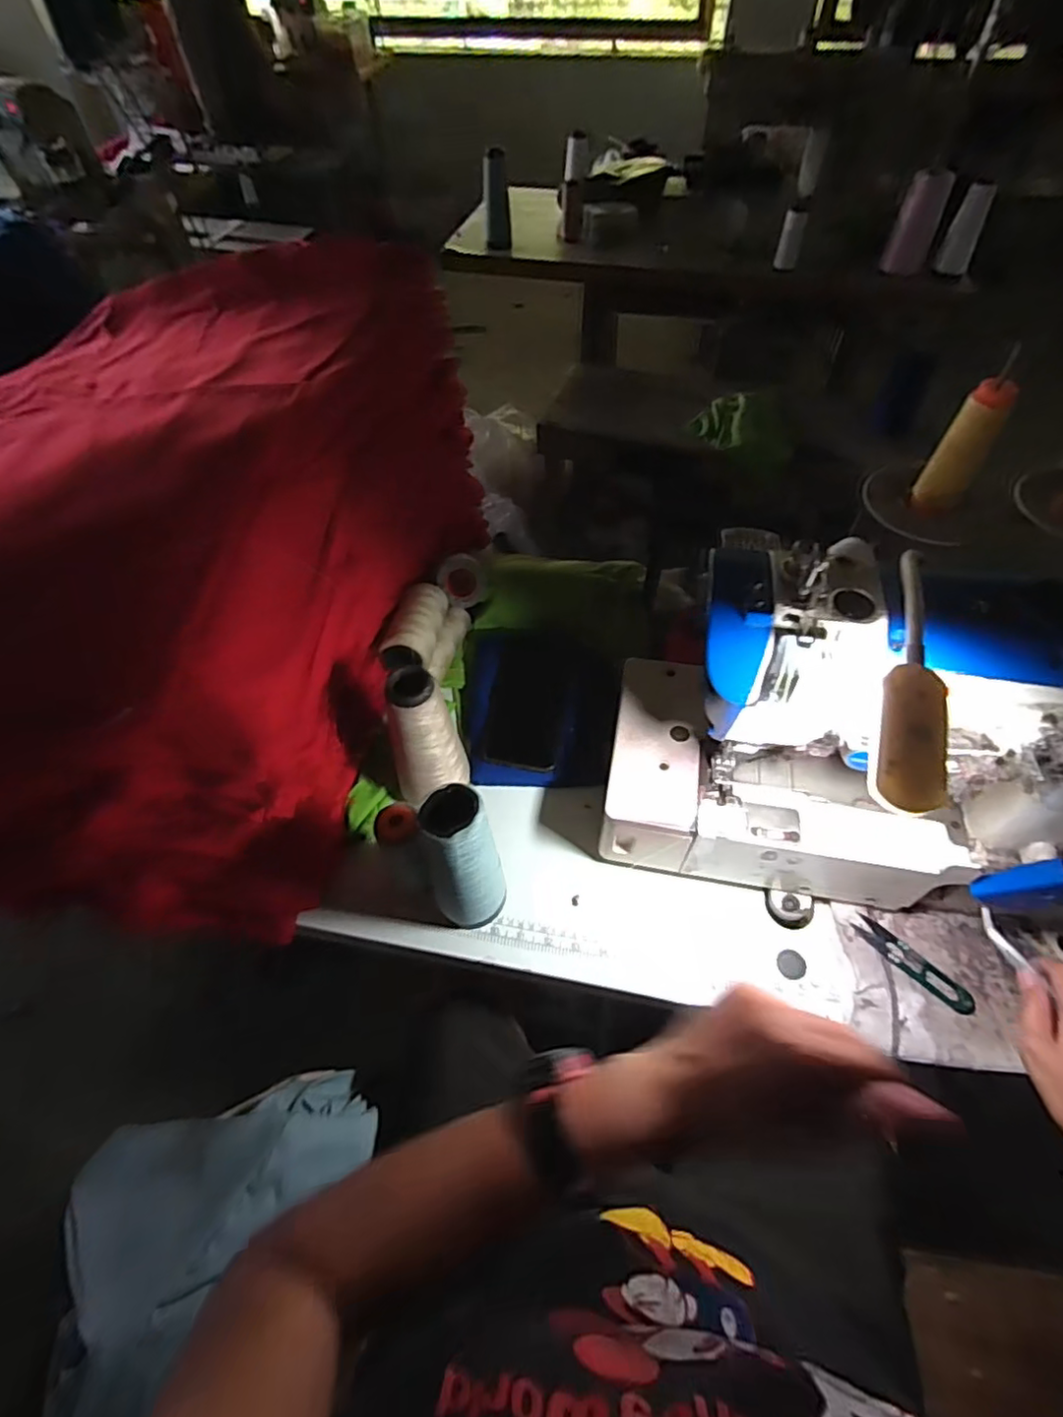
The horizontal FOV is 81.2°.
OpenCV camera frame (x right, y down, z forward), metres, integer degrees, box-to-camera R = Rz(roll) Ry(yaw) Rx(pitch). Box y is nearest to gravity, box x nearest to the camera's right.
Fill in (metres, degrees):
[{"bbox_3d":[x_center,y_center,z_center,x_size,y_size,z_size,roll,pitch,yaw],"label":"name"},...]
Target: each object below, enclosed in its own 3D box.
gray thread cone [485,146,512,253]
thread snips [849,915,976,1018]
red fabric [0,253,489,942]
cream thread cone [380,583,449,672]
[{"bbox_3d":[-0.079,-1.175,1.448,0.057,0.206,0.051,-3,54,-1],"label":"gray thread cone"},{"bbox_3d":[0.334,0.223,0.543,0.024,0.004,0.104,-39,62,-23],"label":"thread snips"},{"bbox_3d":[-0.355,-0.182,0.648,0.462,0.293,0.662,10,55,9],"label":"red fabric"},{"bbox_3d":[-0.127,-0.092,0.682,0.049,0.042,0.121,9,55,8],"label":"cream thread cone"}]

